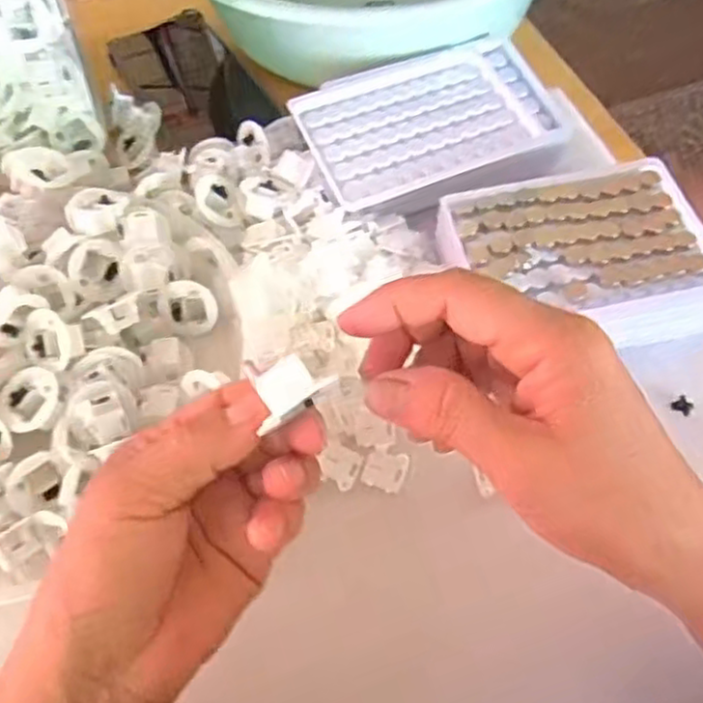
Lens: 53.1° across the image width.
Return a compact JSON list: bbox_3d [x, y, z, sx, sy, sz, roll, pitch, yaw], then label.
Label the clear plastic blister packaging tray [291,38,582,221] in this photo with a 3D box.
[{"bbox_3d":[0.049,-0.143,0.428,0.154,0.010,0.117,-21,60,-9],"label":"clear plastic blister packaging tray"}]

